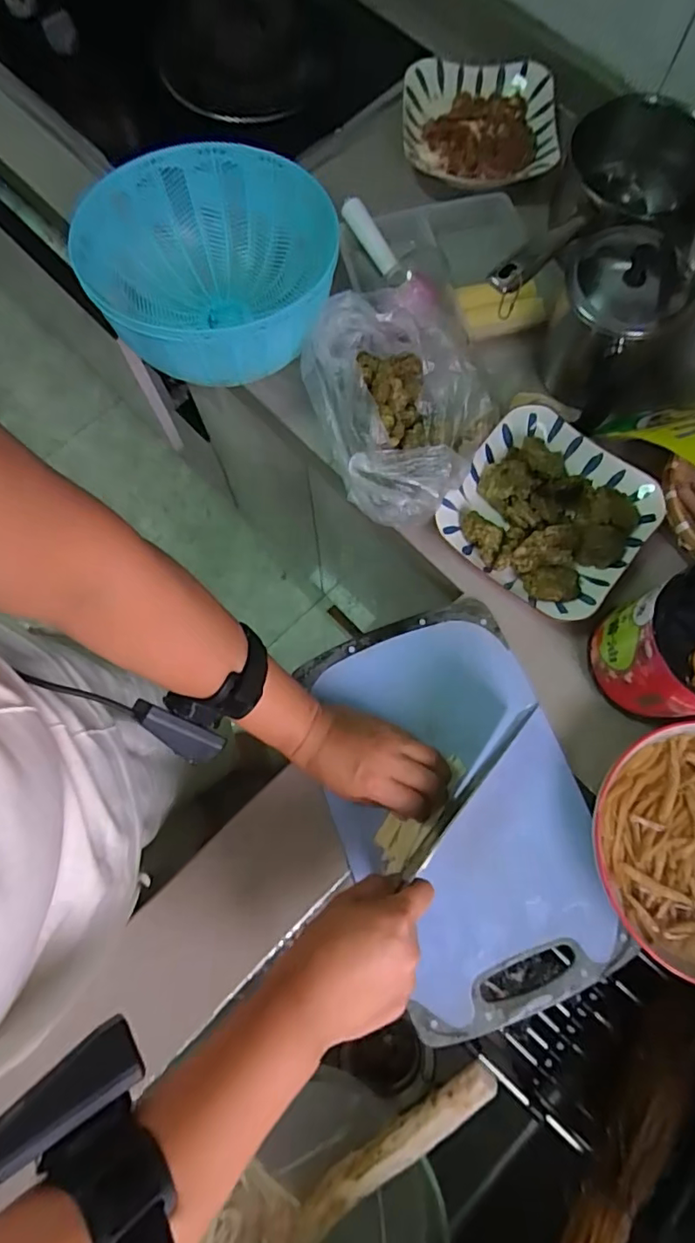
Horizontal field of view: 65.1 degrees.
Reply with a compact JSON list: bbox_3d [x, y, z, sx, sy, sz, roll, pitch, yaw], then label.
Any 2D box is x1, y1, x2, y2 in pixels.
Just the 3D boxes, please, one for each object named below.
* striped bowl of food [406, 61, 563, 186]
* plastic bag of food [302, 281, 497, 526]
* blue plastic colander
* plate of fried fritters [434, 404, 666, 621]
[{"bbox_3d":[0.168,-0.628,0.690,0.193,0.042,0.186,0,76,-1],"label":"striped bowl of food"},{"bbox_3d":[0.056,-0.214,0.529,0.160,0.068,0.222,-20,77,-6],"label":"plastic bag of food"},{"bbox_3d":[-0.134,-0.354,0.559,0.233,0.104,0.240,0,76,-1],"label":"blue plastic colander"},{"bbox_3d":[0.202,-0.111,0.540,0.181,0.045,0.188,37,79,8],"label":"plate of fried fritters"}]

